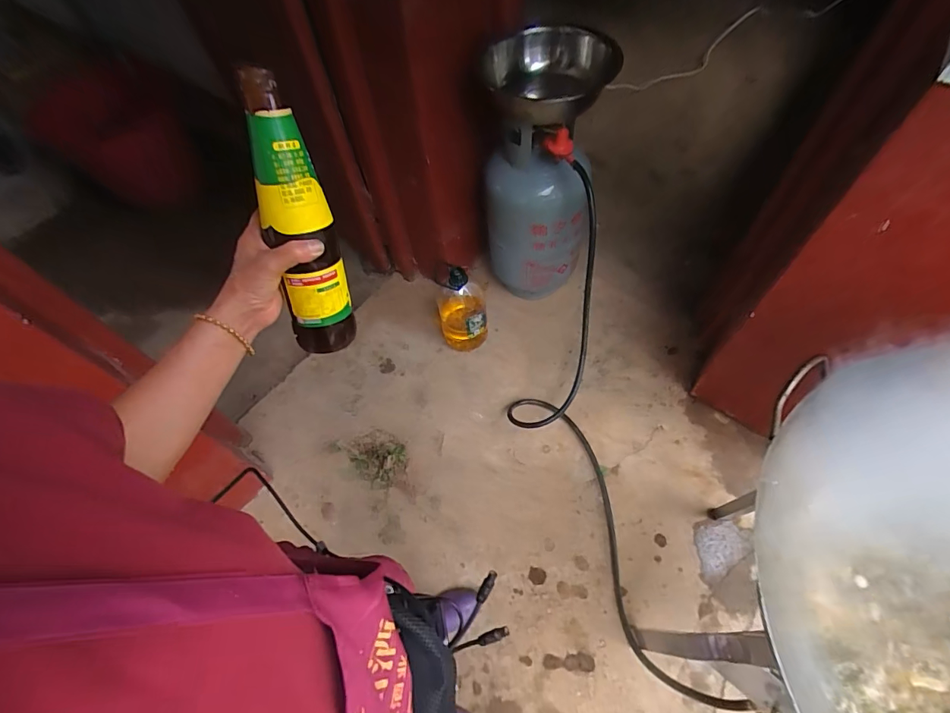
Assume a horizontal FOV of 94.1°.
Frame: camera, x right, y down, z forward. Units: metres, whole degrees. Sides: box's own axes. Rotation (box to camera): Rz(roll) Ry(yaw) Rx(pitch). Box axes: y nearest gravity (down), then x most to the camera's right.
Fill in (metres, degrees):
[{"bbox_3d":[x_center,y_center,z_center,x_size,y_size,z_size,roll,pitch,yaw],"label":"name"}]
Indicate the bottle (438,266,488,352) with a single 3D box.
[{"bbox_3d":[-0.045,-0.157,1.459,0.160,0.341,0.146,-11,60,-2],"label":"bottle"}]

